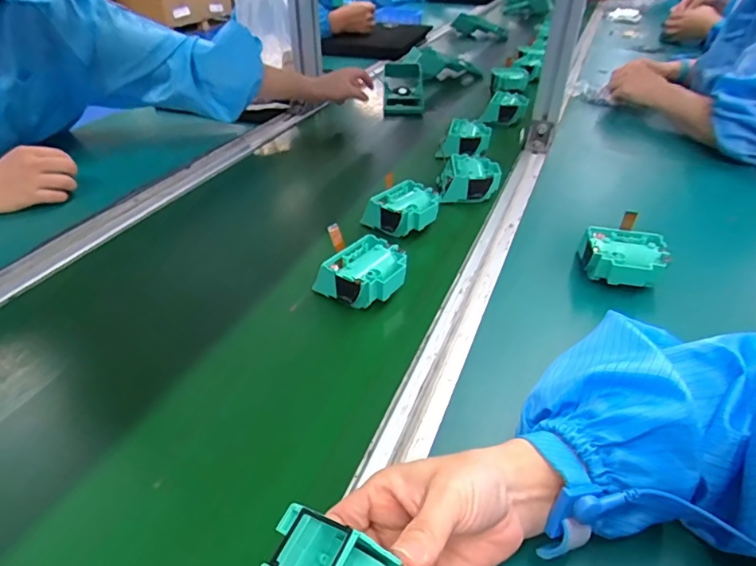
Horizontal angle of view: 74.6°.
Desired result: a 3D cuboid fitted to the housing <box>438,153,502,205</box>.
[{"bbox_3d":[0.126,-0.144,0.683,0.078,0.042,0.074,2,37,-1],"label":"housing"}]

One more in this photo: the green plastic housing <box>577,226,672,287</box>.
[{"bbox_3d":[0.253,-0.027,0.515,0.081,0.035,0.060,11,38,10],"label":"green plastic housing"}]

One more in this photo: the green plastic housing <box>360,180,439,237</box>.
[{"bbox_3d":[0.034,-0.089,0.606,0.078,0.039,0.066,-27,46,-34],"label":"green plastic housing"}]

